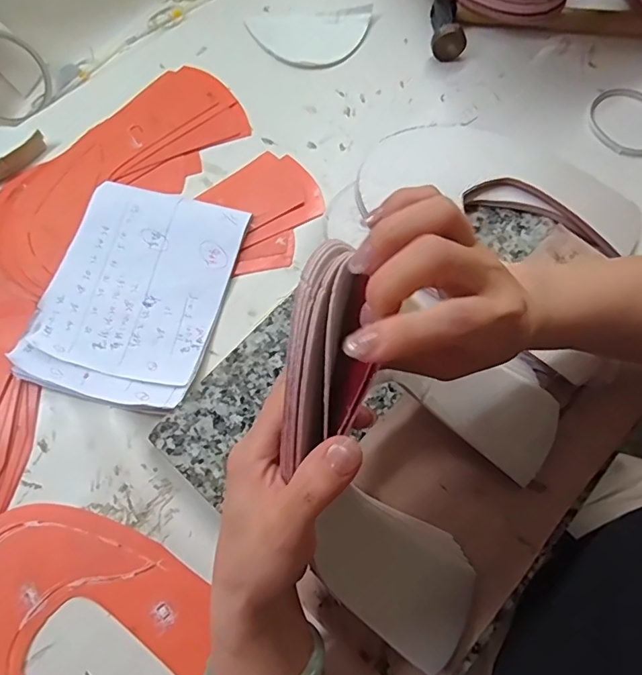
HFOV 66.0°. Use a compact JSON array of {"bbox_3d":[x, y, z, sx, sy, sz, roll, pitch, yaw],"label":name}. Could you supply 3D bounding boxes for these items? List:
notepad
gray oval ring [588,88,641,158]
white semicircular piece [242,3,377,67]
[{"bbox_3d":[-0.162,-0.041,0.436,0.146,0.015,0.196,13,71,4],"label":"notepad"},{"bbox_3d":[0.323,-0.226,0.517,0.084,0.005,0.084,38,74,12],"label":"gray oval ring"},{"bbox_3d":[-0.009,-0.331,0.543,0.134,0.011,0.074,-7,71,-3],"label":"white semicircular piece"}]

